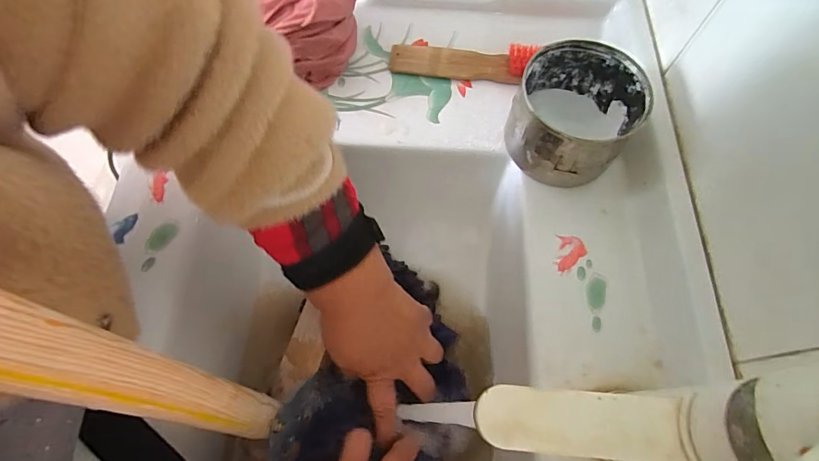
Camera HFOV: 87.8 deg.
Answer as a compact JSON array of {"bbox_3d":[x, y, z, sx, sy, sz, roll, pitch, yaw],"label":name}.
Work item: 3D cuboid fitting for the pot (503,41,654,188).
[{"bbox_3d":[0.139,-0.097,0.369,0.094,0.075,0.101,0,67,1],"label":"pot"}]

